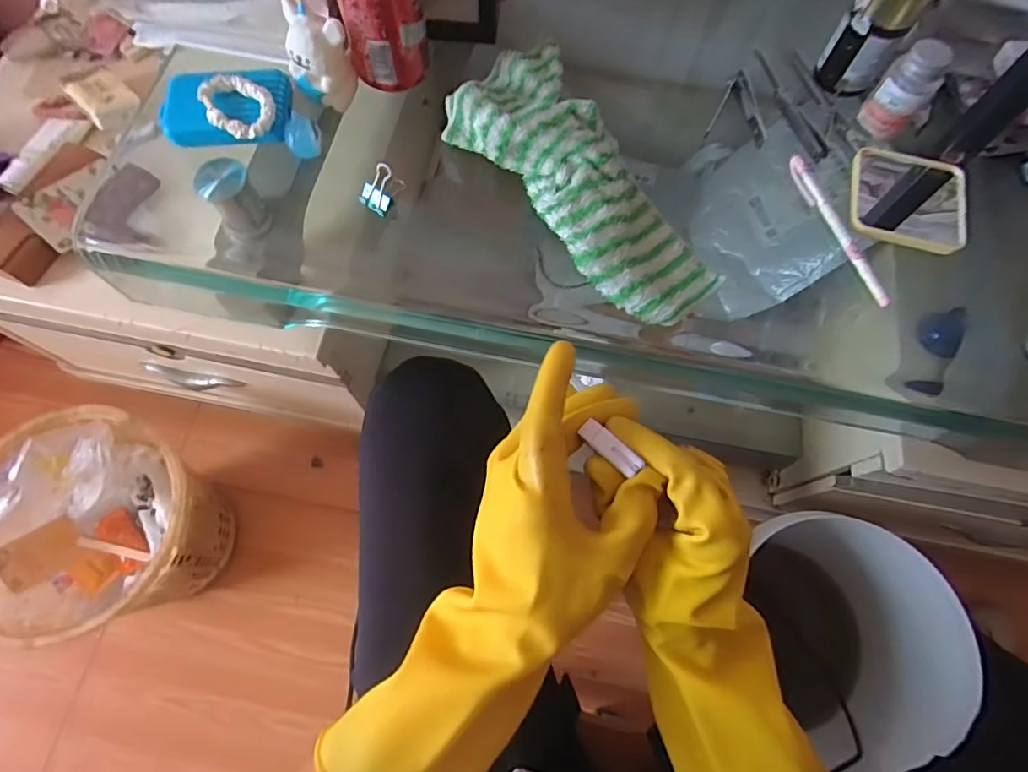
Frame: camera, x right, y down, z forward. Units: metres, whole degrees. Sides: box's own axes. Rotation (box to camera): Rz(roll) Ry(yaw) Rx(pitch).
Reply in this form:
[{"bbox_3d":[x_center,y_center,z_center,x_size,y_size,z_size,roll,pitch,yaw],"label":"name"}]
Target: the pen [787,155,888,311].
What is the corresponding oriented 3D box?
[{"bbox_3d":[0.256,-0.126,0.429,0.013,0.014,0.144,-16,70,-7],"label":"pen"}]

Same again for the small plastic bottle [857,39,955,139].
[{"bbox_3d":[0.315,-0.238,0.435,0.039,0.061,0.034,38,73,12],"label":"small plastic bottle"}]

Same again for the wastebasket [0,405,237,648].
[{"bbox_3d":[-0.510,0.181,0.696,0.246,0.260,0.246,0,69,-1],"label":"wastebasket"}]

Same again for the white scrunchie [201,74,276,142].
[{"bbox_3d":[-0.217,-0.221,0.426,0.048,0.015,0.056,-32,73,-12],"label":"white scrunchie"}]

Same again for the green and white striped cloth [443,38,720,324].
[{"bbox_3d":[0.045,-0.164,0.422,0.110,0.033,0.271,-27,72,-11],"label":"green and white striped cloth"}]

